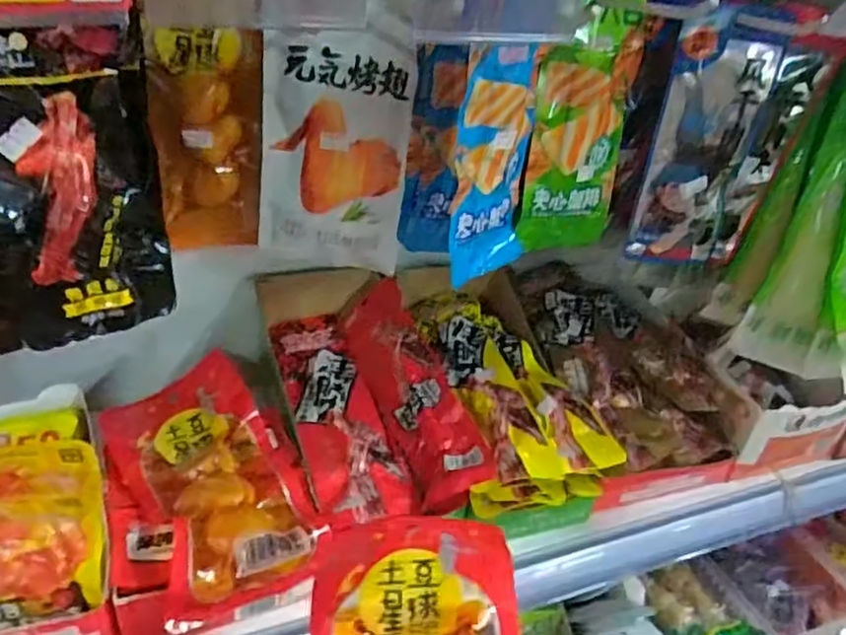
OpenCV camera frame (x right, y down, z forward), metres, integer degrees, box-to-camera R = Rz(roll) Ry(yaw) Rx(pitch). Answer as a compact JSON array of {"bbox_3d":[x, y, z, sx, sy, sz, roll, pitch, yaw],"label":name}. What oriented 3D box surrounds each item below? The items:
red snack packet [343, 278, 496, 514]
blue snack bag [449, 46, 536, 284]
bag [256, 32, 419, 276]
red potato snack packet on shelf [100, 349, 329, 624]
[{"bbox_3d":[-0.011,0.064,0.597,0.071,0.037,0.244,-37,48,9],"label":"red snack packet"},{"bbox_3d":[0.051,-0.103,0.463,0.078,0.160,0.014,-23,44,-38],"label":"blue snack bag"},{"bbox_3d":[-0.069,-0.123,0.513,0.112,0.174,0.016,11,34,6],"label":"bag"},{"bbox_3d":[-0.165,0.116,0.510,0.112,0.045,0.204,-16,40,-30],"label":"red potato snack packet on shelf"}]

